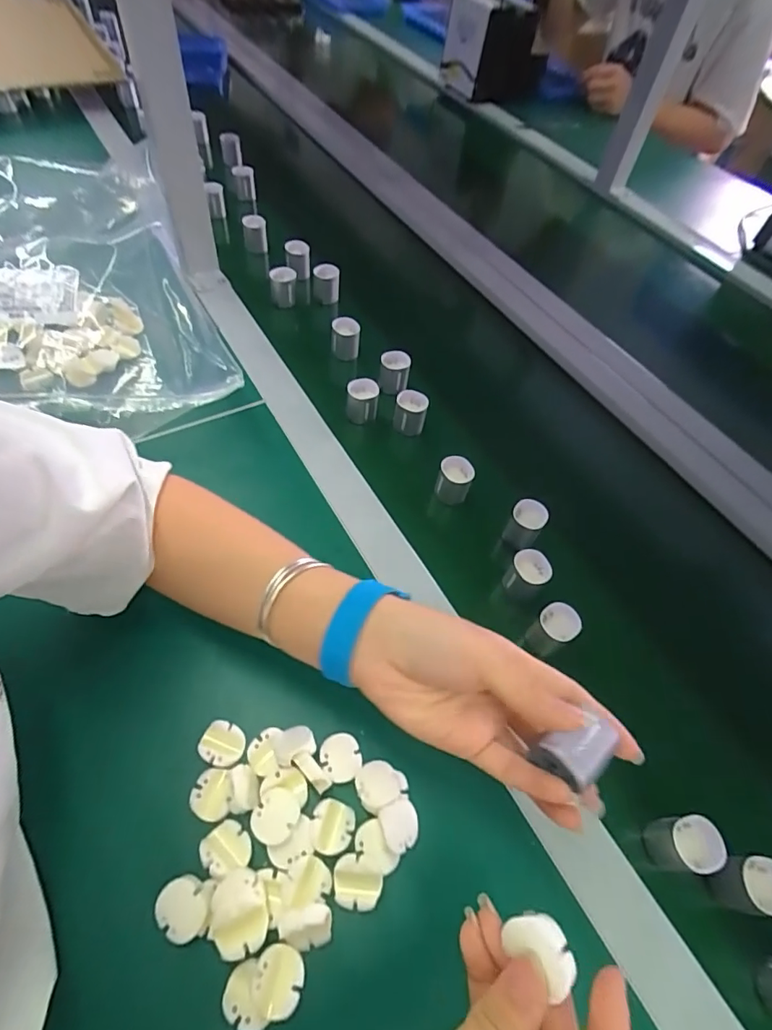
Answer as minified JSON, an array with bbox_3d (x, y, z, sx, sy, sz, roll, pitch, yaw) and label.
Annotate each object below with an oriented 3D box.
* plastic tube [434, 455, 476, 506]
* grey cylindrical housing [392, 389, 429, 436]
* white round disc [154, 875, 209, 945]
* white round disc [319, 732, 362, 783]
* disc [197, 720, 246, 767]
[{"bbox_3d":[0.062,-0.031,0.453,0.030,0.041,0.028,1,60,-3],"label":"plastic tube"},{"bbox_3d":[0.024,-0.102,0.494,0.030,0.036,0.026,11,60,3],"label":"grey cylindrical housing"},{"bbox_3d":[-0.109,0.209,0.263,0.026,0.004,0.028,1,60,-3],"label":"white round disc"},{"bbox_3d":[-0.029,0.154,0.315,0.025,0.004,0.028,-14,62,-11],"label":"white round disc"},{"bbox_3d":[-0.104,0.145,0.316,0.028,0.004,0.025,20,61,8],"label":"disc"}]

